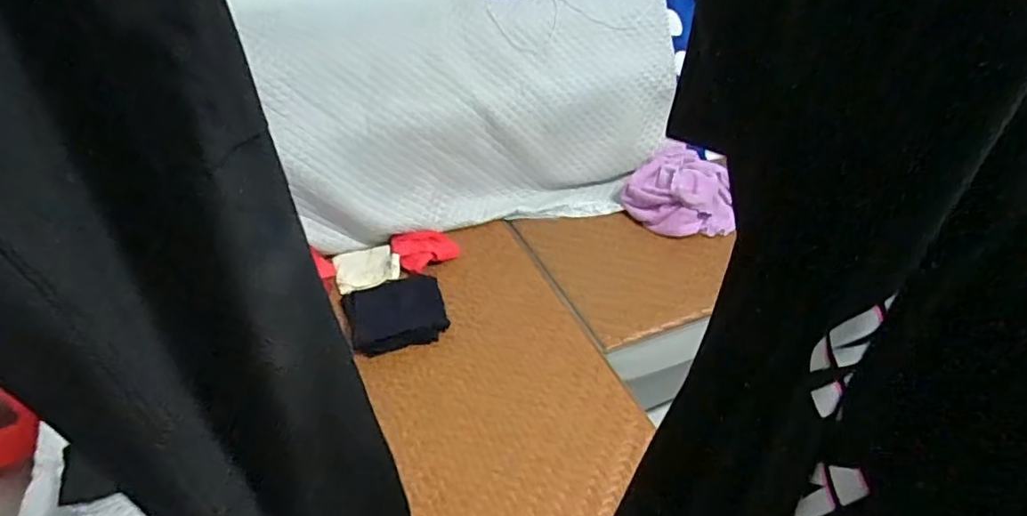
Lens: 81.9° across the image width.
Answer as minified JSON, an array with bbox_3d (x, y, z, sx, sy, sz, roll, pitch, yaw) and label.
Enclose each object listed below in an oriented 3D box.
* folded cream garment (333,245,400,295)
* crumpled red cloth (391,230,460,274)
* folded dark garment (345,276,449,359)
[{"bbox_3d":[-0.378,0.020,1.524,0.158,0.026,0.159,-14,40,-16],"label":"folded cream garment"},{"bbox_3d":[-0.234,-0.029,1.550,0.150,0.032,0.137,-22,43,-25],"label":"crumpled red cloth"},{"bbox_3d":[-0.277,0.119,1.390,0.220,0.027,0.234,-11,39,-12],"label":"folded dark garment"}]

